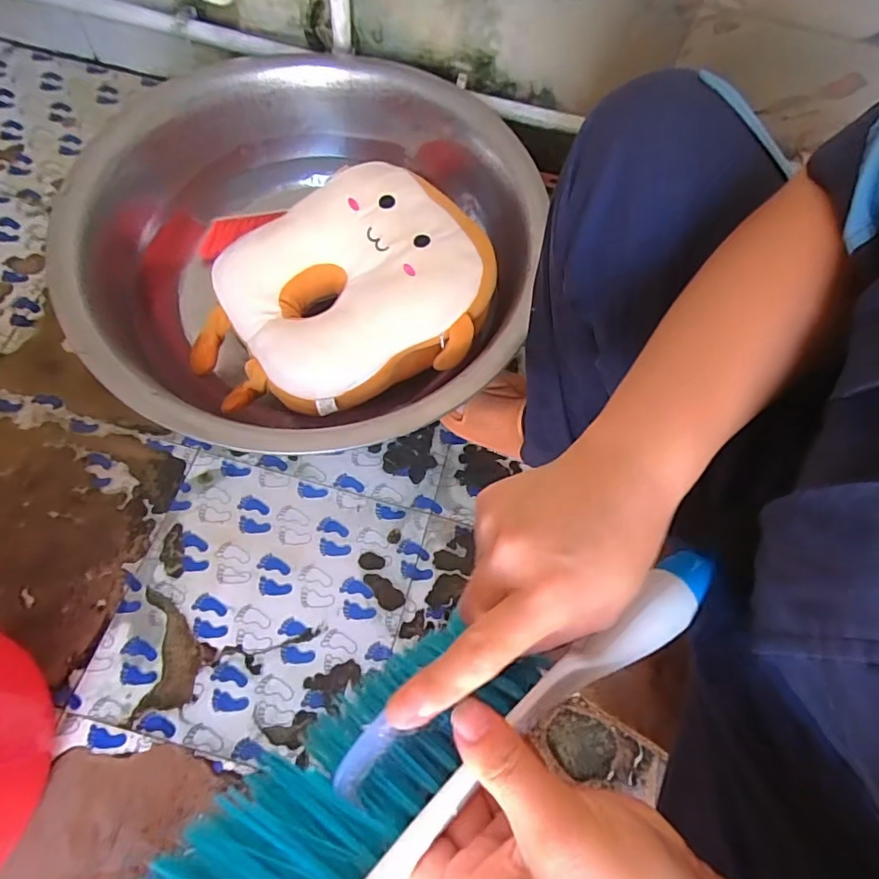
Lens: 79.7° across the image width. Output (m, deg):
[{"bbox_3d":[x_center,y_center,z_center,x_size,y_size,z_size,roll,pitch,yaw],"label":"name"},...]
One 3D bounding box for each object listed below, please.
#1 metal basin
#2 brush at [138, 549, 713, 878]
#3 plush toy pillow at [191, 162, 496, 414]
[{"bbox_3d":[-0.162,-0.235,0.683,0.549,0.174,0.550,1,65,-3],"label":"metal basin"},{"bbox_3d":[0.018,0.111,0.225,0.284,0.027,0.067,-20,67,-28],"label":"brush"},{"bbox_3d":[-0.122,-0.167,0.639,0.370,0.115,0.290,-29,72,2],"label":"plush toy pillow"}]

